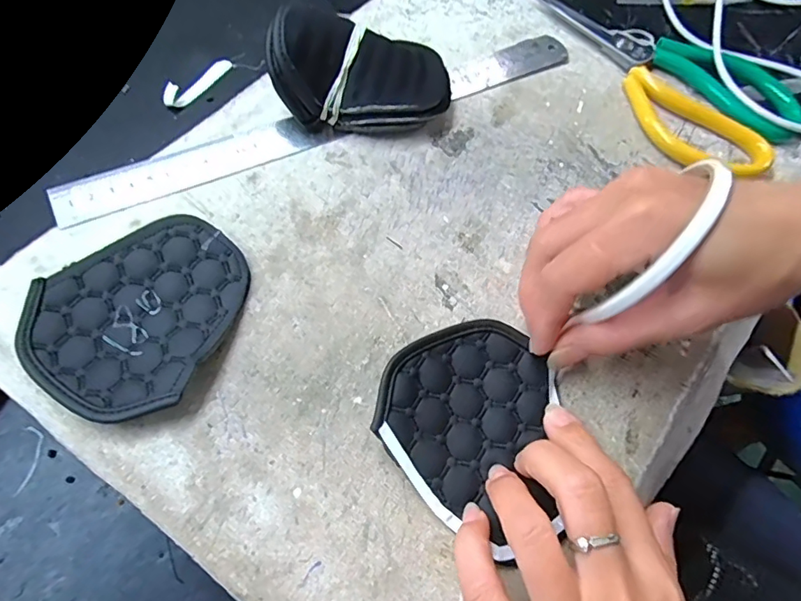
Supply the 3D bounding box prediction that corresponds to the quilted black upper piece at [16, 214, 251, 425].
[{"bbox_3d":[-0.122,0.005,0.236,0.084,0.020,0.098,19,64,10],"label":"quilted black upper piece"}]

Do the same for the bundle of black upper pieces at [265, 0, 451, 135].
[{"bbox_3d":[-0.021,-0.132,0.291,0.104,0.055,0.062,0,65,-6],"label":"bundle of black upper pieces"}]

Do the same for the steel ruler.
[{"bbox_3d":[-0.035,-0.110,0.300,0.321,0.004,0.030,-24,70,-15],"label":"steel ruler"}]

